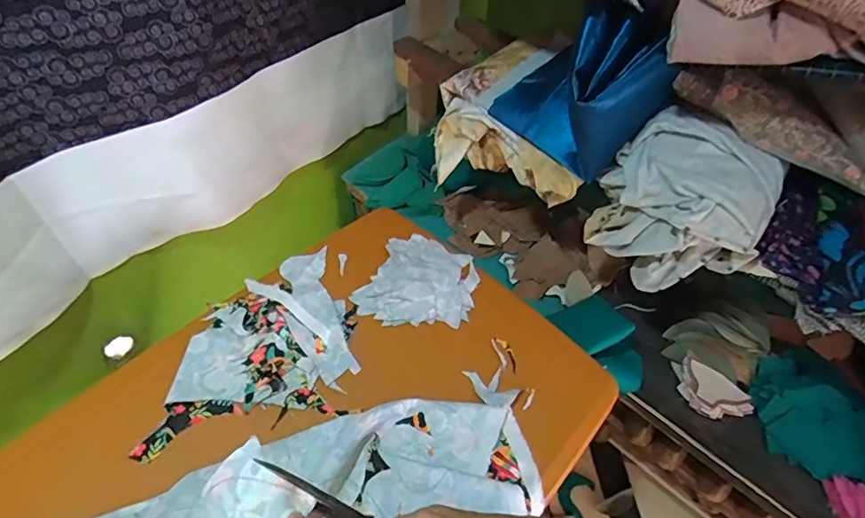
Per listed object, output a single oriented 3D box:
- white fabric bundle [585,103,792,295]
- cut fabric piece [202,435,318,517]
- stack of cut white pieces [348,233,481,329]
[{"bbox_3d":[0.312,-0.070,0.654,0.135,0.162,0.184,-36,62,-28],"label":"white fabric bundle"},{"bbox_3d":[-0.122,0.159,0.353,0.067,0.027,0.050,34,57,21],"label":"cut fabric piece"},{"bbox_3d":[-0.015,0.035,0.770,0.156,0.014,0.167,21,53,12],"label":"stack of cut white pieces"}]

